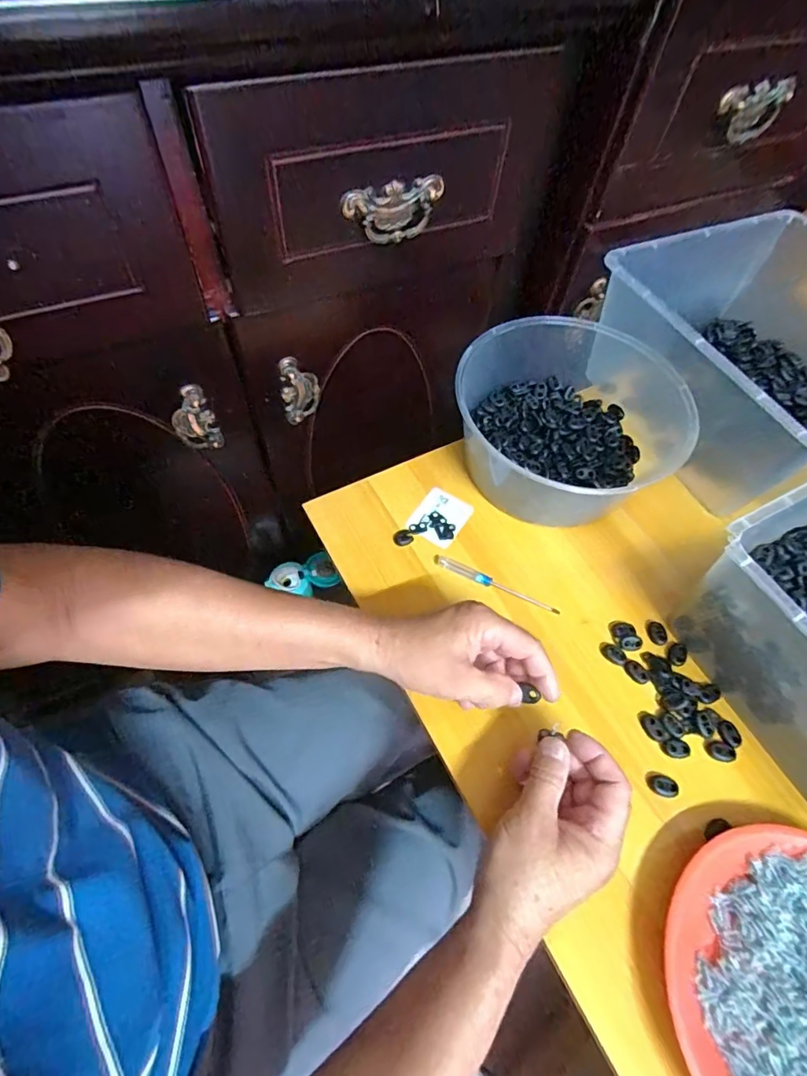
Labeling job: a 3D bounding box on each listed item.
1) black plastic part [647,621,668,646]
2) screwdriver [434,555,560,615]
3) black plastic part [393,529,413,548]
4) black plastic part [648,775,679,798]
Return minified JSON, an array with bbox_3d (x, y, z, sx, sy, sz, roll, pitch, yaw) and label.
[{"bbox_3d":[0.235,0.088,0.457,0.016,0.004,0.022,2,60,-3],"label":"black plastic part"},{"bbox_3d":[0.088,0.044,0.473,0.125,0.010,0.011,22,61,8],"label":"screwdriver"},{"bbox_3d":[-0.001,0.000,0.495,0.020,0.004,0.019,2,60,-3],"label":"black plastic part"},{"bbox_3d":[0.206,0.197,0.392,0.022,0.005,0.015,12,60,3],"label":"black plastic part"}]

